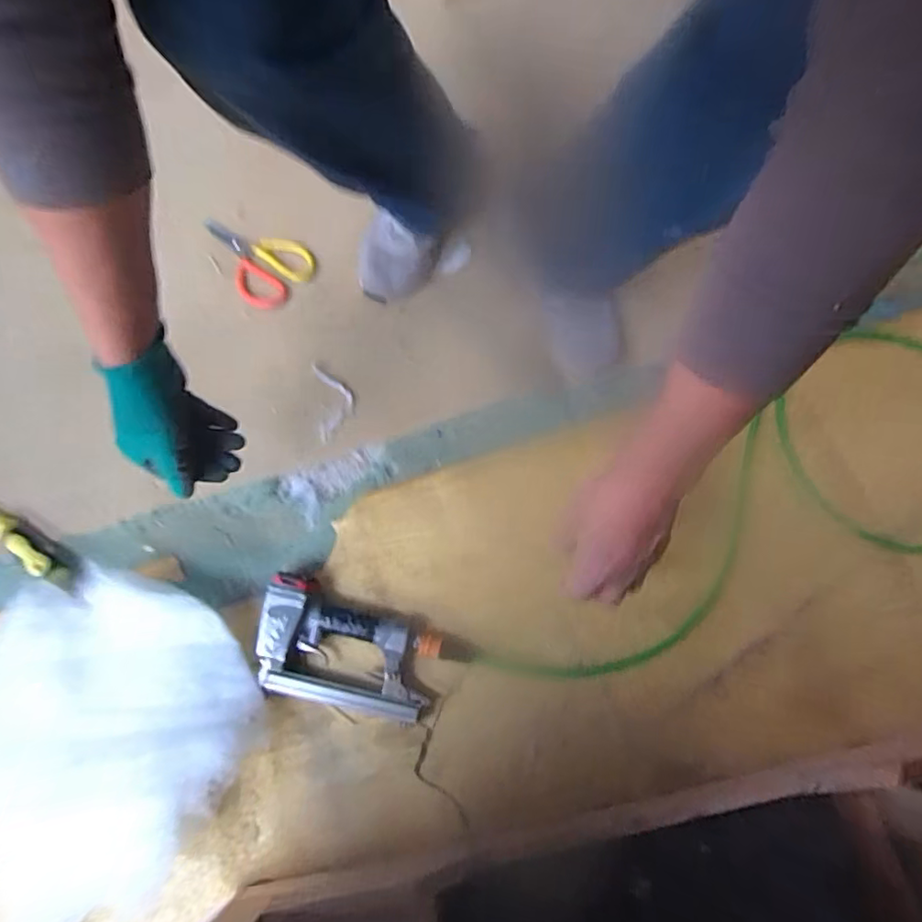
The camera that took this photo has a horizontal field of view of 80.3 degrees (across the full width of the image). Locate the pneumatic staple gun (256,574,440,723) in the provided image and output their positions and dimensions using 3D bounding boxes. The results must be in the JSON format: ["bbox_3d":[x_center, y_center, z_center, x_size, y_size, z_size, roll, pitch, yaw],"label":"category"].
[{"bbox_3d":[-0.130,0.212,0.616,0.197,0.045,0.122,13,74,4],"label":"pneumatic staple gun"}]

